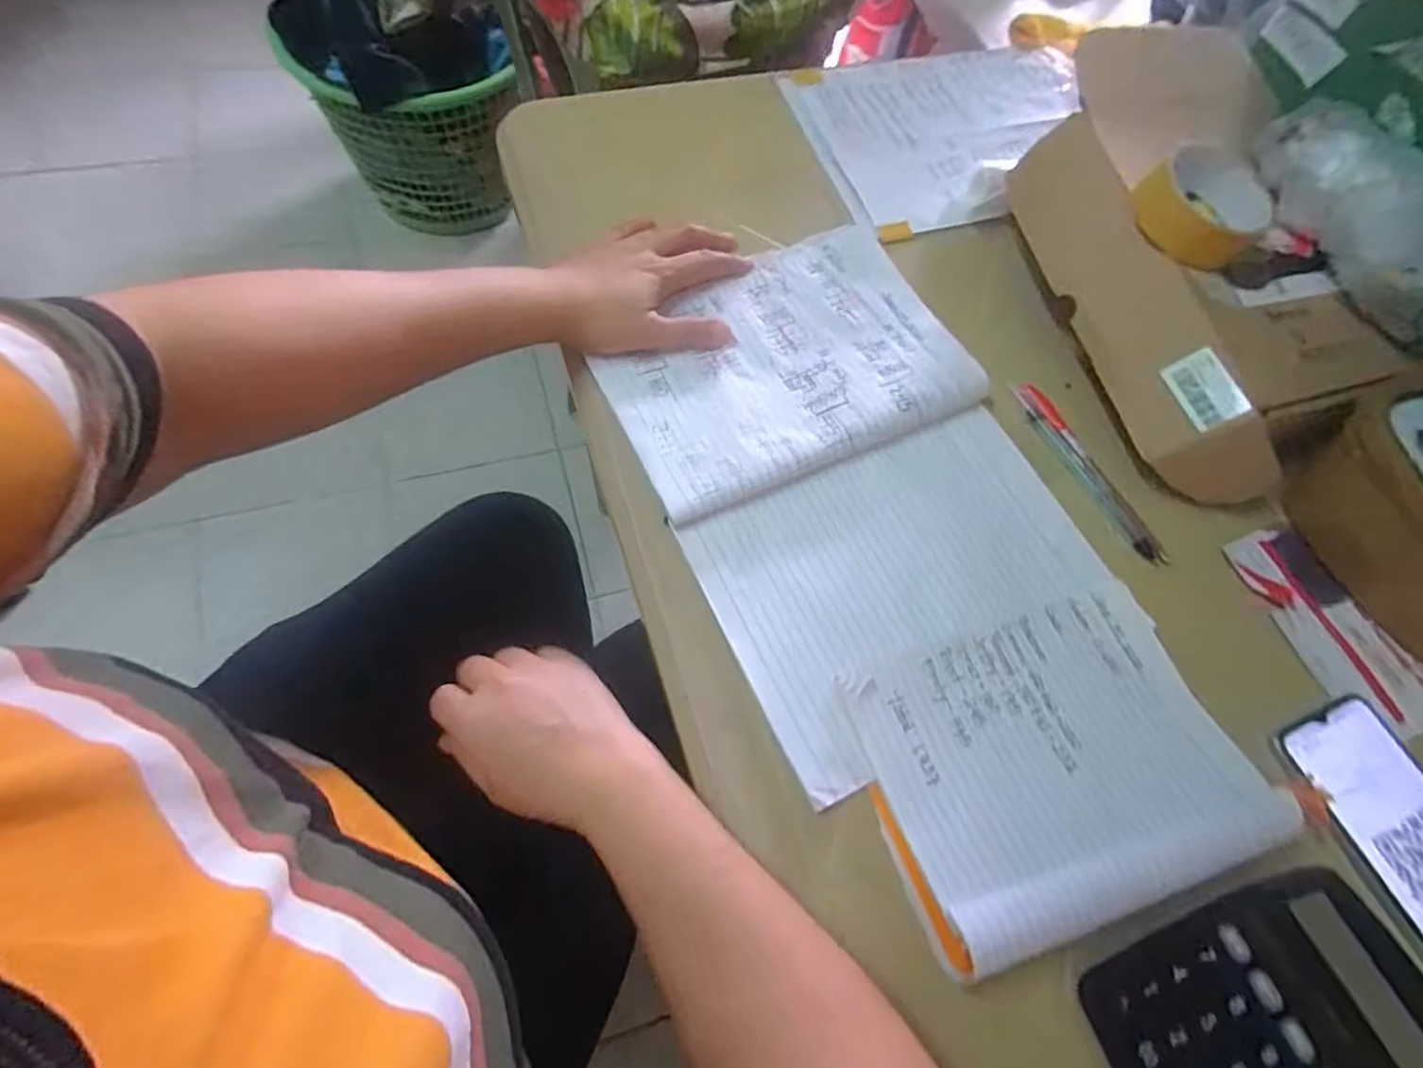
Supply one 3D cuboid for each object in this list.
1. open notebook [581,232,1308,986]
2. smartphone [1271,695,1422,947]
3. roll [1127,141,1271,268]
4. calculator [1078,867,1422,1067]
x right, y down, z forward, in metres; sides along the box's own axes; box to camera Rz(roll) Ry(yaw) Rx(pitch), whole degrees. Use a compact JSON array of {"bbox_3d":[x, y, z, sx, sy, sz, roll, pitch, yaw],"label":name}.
[{"bbox_3d":[0.112,-0.001,0.433,0.247,0.026,0.458,-21,65,-13],"label":"open notebook"},{"bbox_3d":[0.390,0.172,0.371,0.079,0.007,0.155,-22,65,-13],"label":"smartphone"},{"bbox_3d":[0.339,-0.229,0.465,0.078,0.036,0.087,40,68,13],"label":"roll"},{"bbox_3d":[0.261,0.238,0.311,0.139,0.038,0.111,-21,65,-13],"label":"calculator"}]

